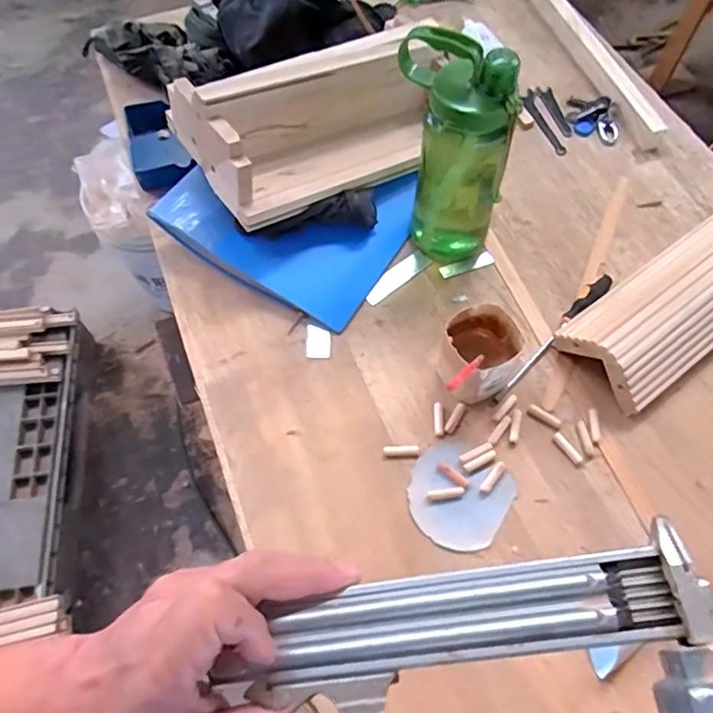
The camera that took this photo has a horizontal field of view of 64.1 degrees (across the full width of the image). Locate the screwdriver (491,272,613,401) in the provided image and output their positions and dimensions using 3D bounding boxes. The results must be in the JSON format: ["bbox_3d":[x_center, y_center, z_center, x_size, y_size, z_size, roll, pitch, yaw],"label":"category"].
[{"bbox_3d":[0.245,-0.027,0.706,0.227,0.021,0.020,-41,70,-18],"label":"screwdriver"}]

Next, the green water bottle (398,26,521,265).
[{"bbox_3d":[0.112,-0.240,0.681,0.082,0.258,0.131,-31,67,-14],"label":"green water bottle"}]

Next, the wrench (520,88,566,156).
[{"bbox_3d":[0.296,-0.374,0.904,0.029,0.005,0.148,-15,64,-7],"label":"wrench"}]

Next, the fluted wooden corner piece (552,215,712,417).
[{"bbox_3d":[0.405,-0.074,0.696,0.324,0.070,0.129,-34,68,-16],"label":"fluted wooden corner piece"}]

